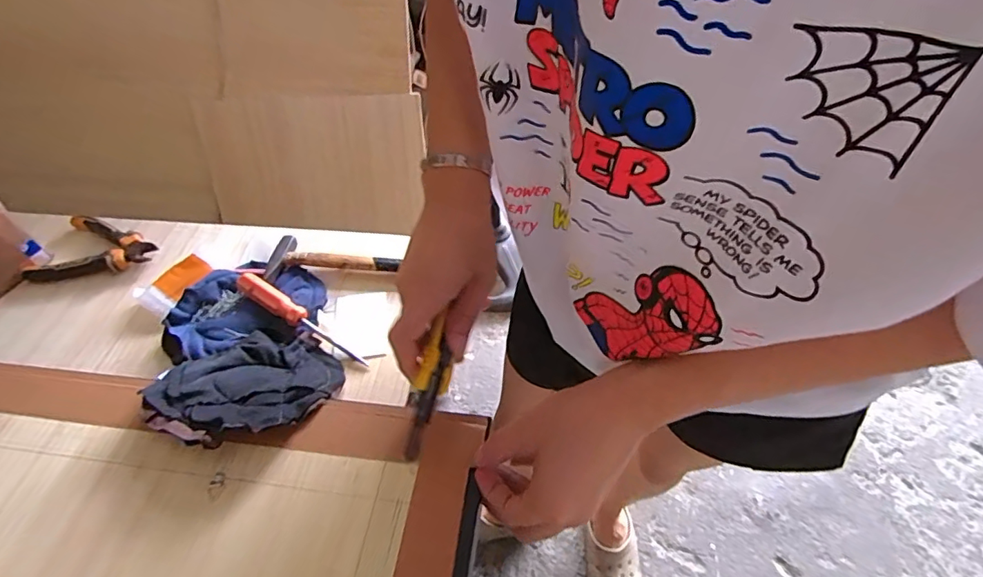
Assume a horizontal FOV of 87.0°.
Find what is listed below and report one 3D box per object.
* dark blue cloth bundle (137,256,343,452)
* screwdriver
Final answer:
[{"bbox_3d":[-0.240,0.050,0.498,0.156,0.088,0.238,-21,54,-12],"label":"dark blue cloth bundle"},{"bbox_3d":[-0.199,0.029,0.534,0.171,0.025,0.021,26,59,22],"label":"screwdriver"}]

